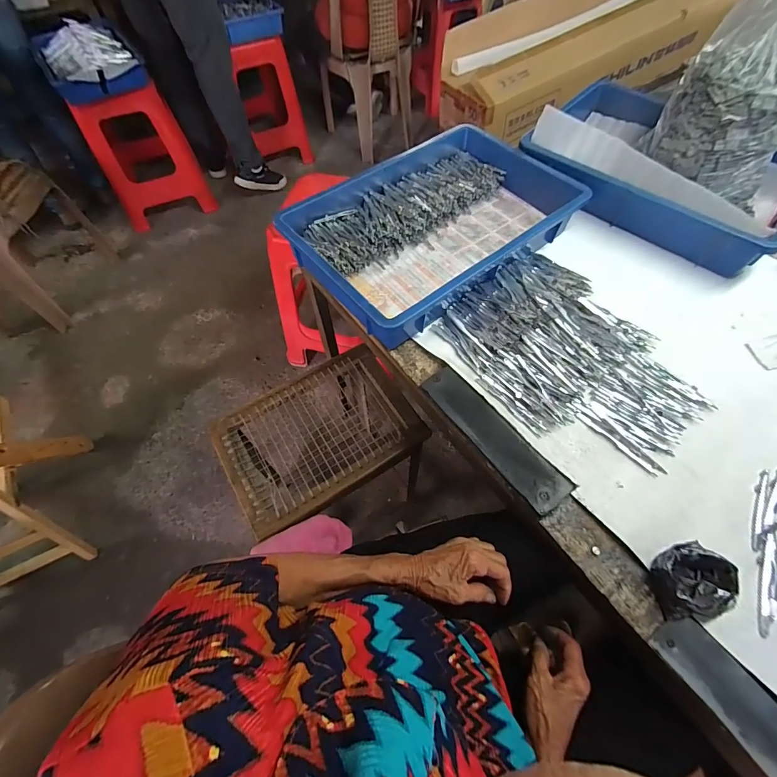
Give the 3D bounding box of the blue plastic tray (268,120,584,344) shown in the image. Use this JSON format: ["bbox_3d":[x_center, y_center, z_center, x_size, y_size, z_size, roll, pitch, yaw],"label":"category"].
[{"bbox_3d":[0.075,-0.274,0.626,0.443,0.082,0.298,-37,66,-18],"label":"blue plastic tray"}]

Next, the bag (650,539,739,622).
[{"bbox_3d":[0.301,0.189,0.377,0.068,0.033,0.064,-12,61,-6],"label":"bag"}]

